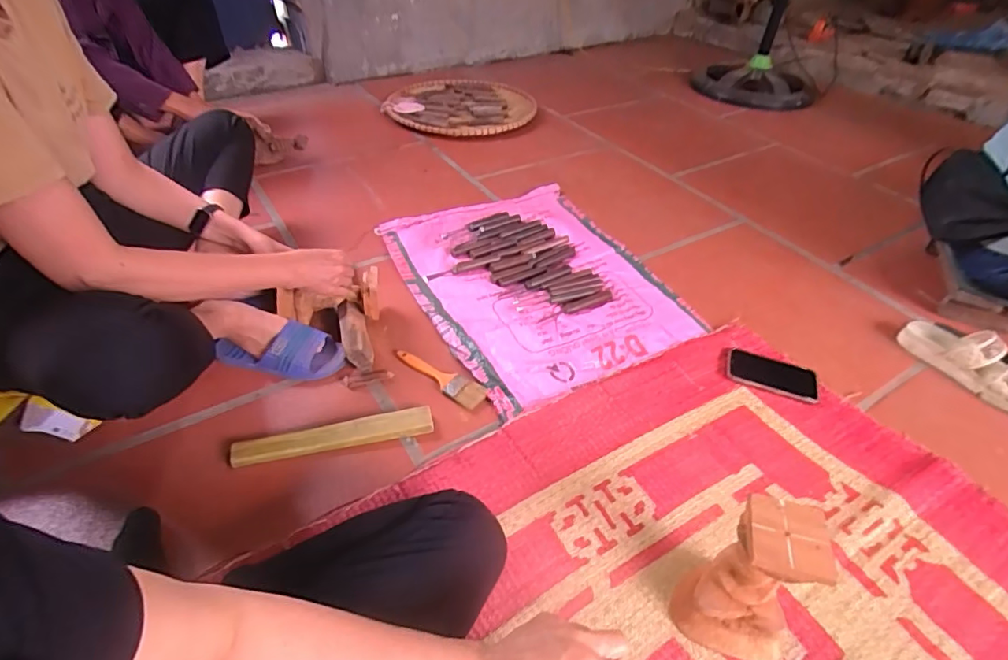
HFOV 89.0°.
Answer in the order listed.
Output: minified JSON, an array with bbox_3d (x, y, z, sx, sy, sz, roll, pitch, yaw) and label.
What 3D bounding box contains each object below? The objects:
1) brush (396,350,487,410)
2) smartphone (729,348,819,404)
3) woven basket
[{"bbox_3d":[-0.111,0.078,0.867,0.175,0.013,0.046,26,48,23],"label":"brush"},{"bbox_3d":[0.470,0.077,0.901,0.148,0.006,0.085,16,48,11],"label":"smartphone"},{"bbox_3d":[-0.149,-0.759,1.740,0.504,0.042,0.463,-11,45,-14],"label":"woven basket"}]

